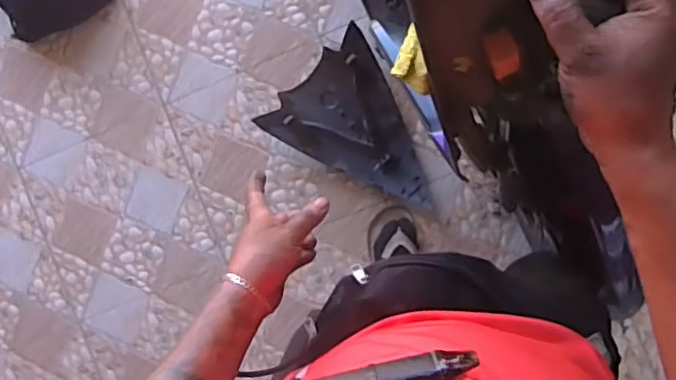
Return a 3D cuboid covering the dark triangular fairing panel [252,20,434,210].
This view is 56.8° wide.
[{"bbox_3d":[0.068,-0.127,1.381,0.398,0.082,0.287,41,95,4],"label":"dark triangular fairing panel"}]

